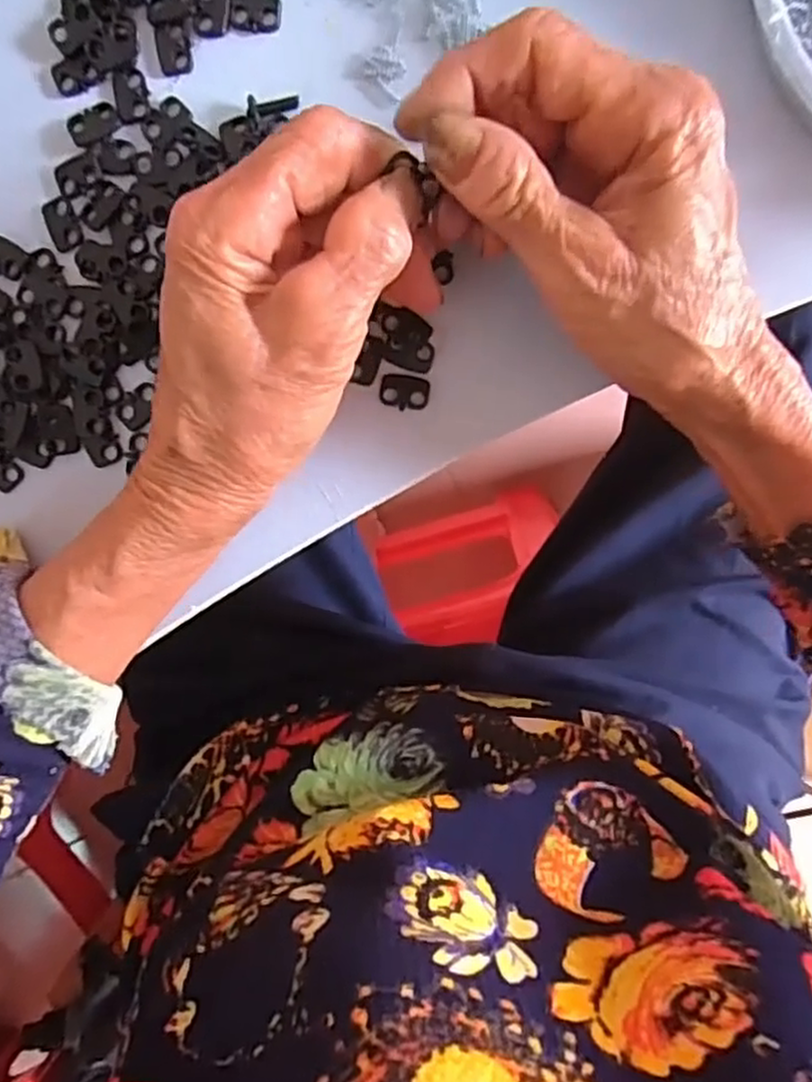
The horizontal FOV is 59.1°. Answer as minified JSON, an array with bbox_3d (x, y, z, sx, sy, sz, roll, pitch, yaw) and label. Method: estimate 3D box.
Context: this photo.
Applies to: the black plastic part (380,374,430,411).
[{"bbox_3d":[0.000,-0.055,0.264,0.018,0.004,0.012,8,97,1],"label":"black plastic part"}]

